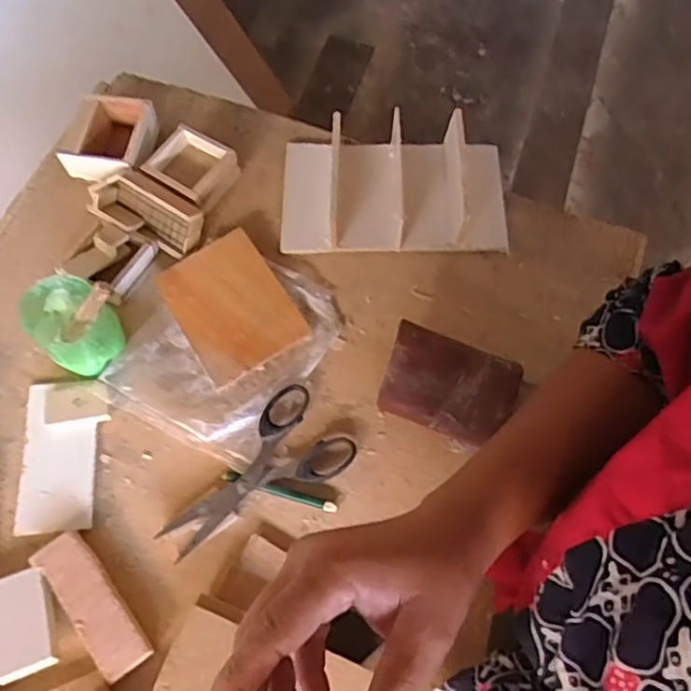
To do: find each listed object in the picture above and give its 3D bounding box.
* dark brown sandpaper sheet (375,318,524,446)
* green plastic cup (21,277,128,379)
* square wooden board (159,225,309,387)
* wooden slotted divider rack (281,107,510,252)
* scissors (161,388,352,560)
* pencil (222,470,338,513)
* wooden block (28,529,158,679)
[{"bbox_3d":[0.080,0.034,0.505,0.103,0.043,0.070,20,68,9],"label":"dark brown sandpaper sheet"},{"bbox_3d":[-0.211,-0.014,0.511,0.060,0.068,0.057,0,66,0],"label":"green plastic cup"},{"bbox_3d":[-0.096,-0.033,0.551,0.088,0.007,0.118,-29,73,-13],"label":"square wooden board"},{"bbox_3d":[0.042,-0.149,0.583,0.198,0.050,0.129,1,66,1],"label":"wooden slotted divider rack"},{"bbox_3d":[-0.067,0.103,0.494,0.148,0.012,0.078,-42,72,-16],"label":"scissors"},{"bbox_3d":[-0.050,0.109,0.492,0.091,0.005,0.009,15,67,7],"label":"pencil"},{"bbox_3d":[-0.176,0.181,0.457,0.035,0.016,0.106,-39,72,-15],"label":"wooden block"}]

